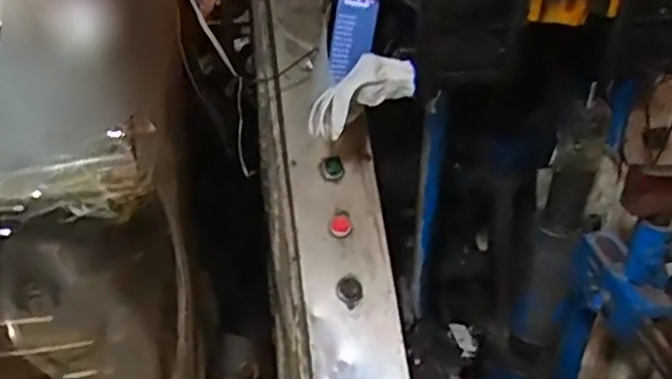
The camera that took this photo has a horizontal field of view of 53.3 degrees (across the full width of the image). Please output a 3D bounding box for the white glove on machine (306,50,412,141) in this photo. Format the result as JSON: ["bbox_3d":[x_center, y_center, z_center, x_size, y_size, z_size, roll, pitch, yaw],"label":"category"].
[{"bbox_3d":[0.031,-0.115,0.817,0.113,0.084,0.071,-17,32,-28],"label":"white glove on machine"}]

